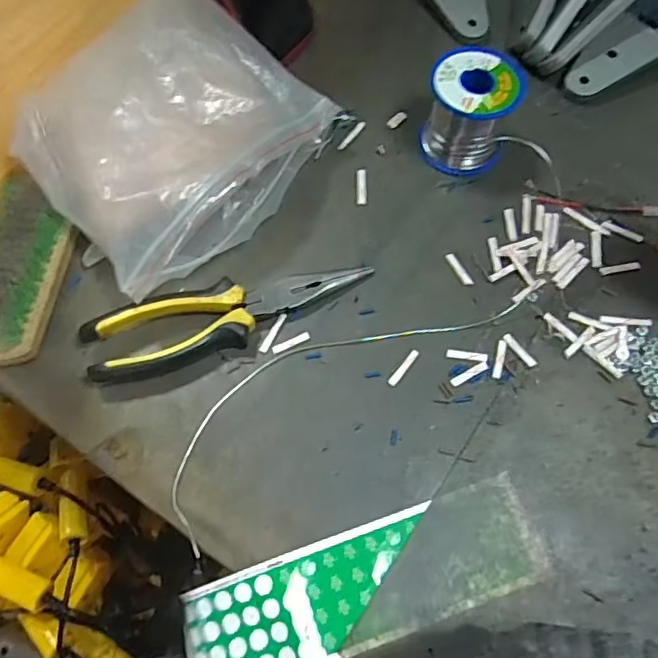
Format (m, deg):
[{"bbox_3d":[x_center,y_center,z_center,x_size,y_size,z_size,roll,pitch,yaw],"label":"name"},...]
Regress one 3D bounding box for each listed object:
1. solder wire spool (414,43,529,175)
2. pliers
[{"bbox_3d":[0.106,-0.164,0.429,0.065,0.063,0.061,0,66,-1],"label":"solder wire spool"},{"bbox_3d":[-0.064,-0.011,0.378,0.186,0.025,0.042,-18,67,-9],"label":"pliers"}]

